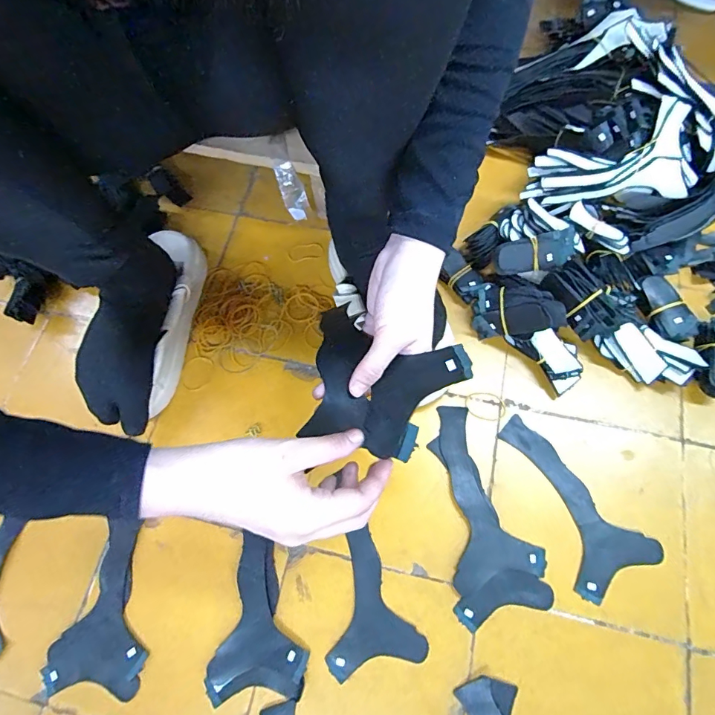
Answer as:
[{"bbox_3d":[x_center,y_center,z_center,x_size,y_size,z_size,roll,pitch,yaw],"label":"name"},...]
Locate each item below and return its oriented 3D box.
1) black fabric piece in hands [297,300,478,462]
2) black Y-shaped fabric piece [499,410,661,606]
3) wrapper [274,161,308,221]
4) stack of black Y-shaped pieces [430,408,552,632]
[{"bbox_3d":[-0.005,0.016,0.349,0.143,0.079,0.120,37,76,15],"label":"black fabric piece in hands"},{"bbox_3d":[0.227,0.150,0.469,0.093,0.004,0.189,-29,71,-8],"label":"black Y-shaped fabric piece"},{"bbox_3d":[-0.081,-0.205,0.536,0.028,0.007,0.067,-21,112,-5],"label":"wrapper"},{"bbox_3d":[0.138,0.160,0.469,0.094,0.005,0.218,-7,69,0],"label":"stack of black Y-shaped pieces"}]

